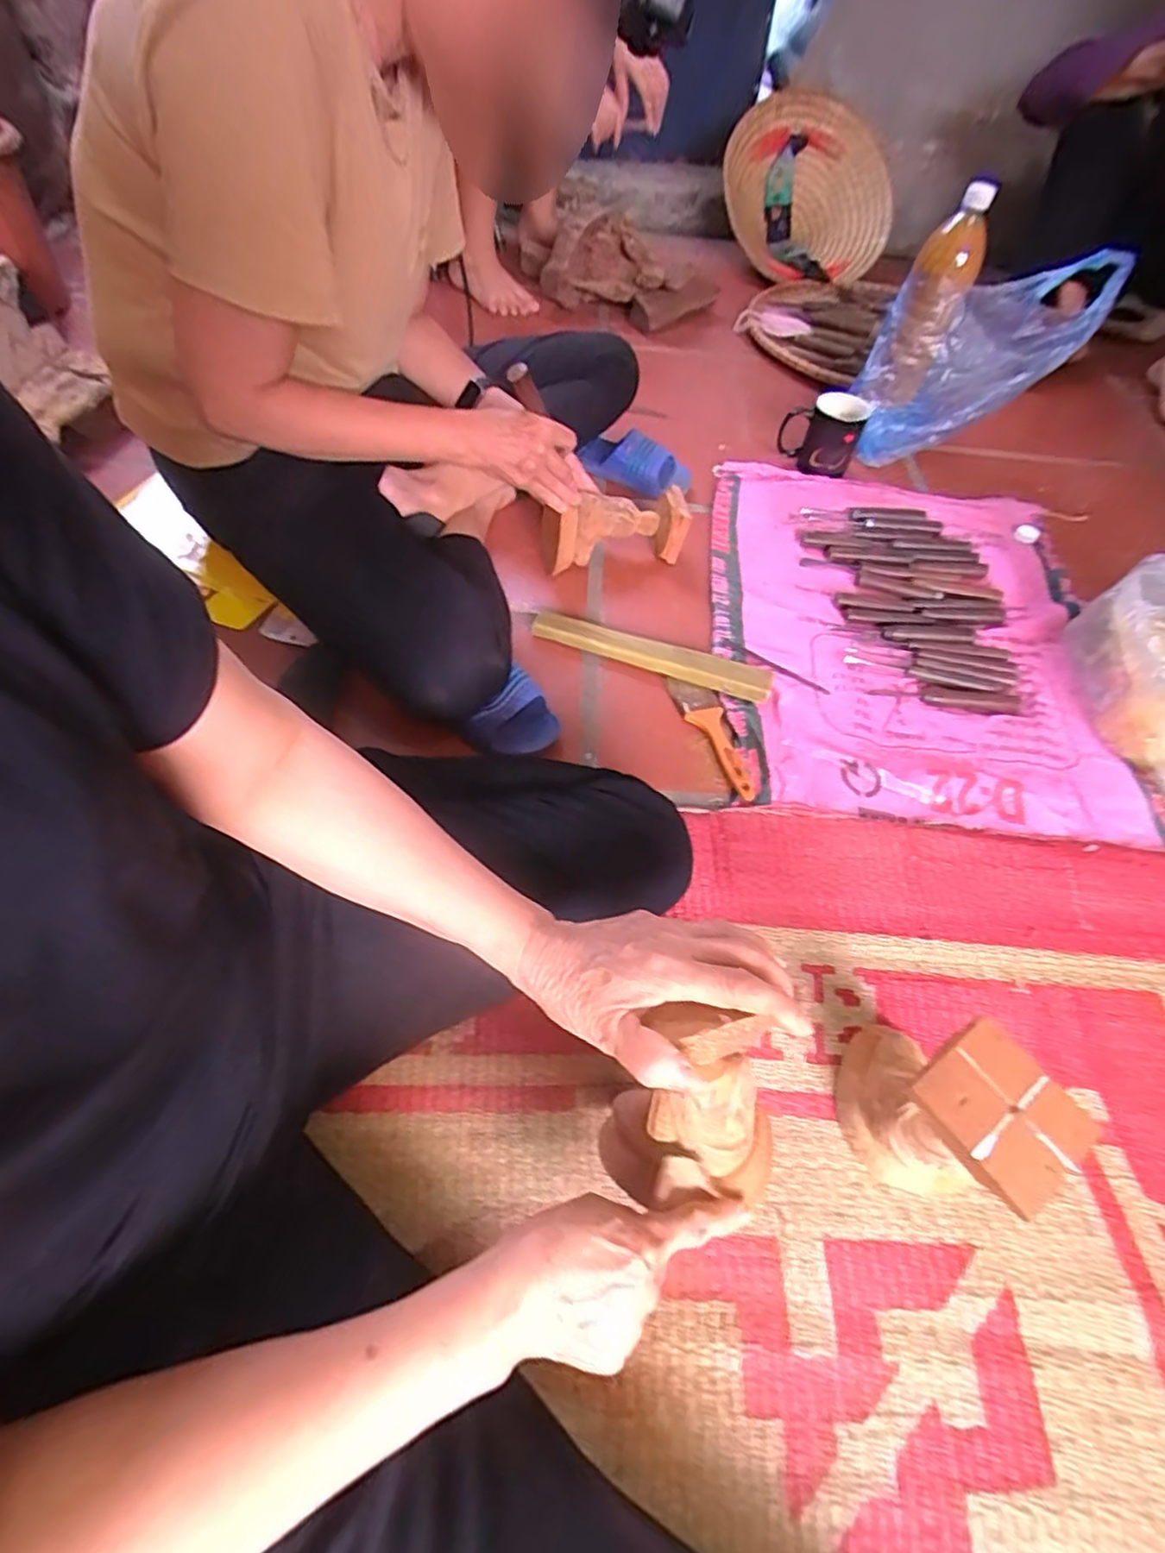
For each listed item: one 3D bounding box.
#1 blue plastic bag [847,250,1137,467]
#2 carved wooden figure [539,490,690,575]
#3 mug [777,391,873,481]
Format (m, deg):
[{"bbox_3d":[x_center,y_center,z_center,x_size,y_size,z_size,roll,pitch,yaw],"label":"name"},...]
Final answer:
[{"bbox_3d":[0.549,-0.575,0.931,0.274,0.270,0.096,19,57,10],"label":"blue plastic bag"},{"bbox_3d":[0.040,-0.319,0.839,0.186,0.085,0.072,-11,57,-10],"label":"carved wooden figure"},{"bbox_3d":[0.369,-0.529,0.986,0.115,0.103,0.102,26,58,15],"label":"mug"}]

